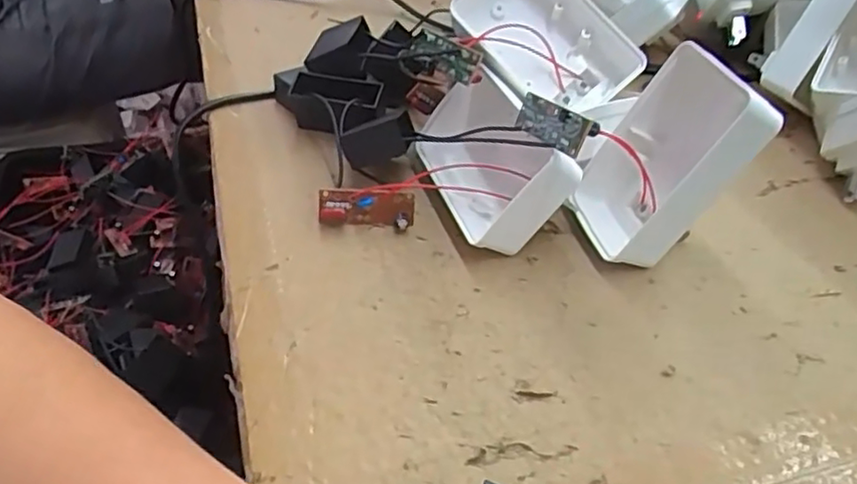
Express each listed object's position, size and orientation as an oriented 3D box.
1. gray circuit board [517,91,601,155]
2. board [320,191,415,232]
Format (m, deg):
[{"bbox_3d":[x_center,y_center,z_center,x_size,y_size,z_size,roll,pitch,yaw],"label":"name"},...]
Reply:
[{"bbox_3d":[0.052,-0.048,0.267,0.008,0.016,0.042,11,20,-32],"label":"gray circuit board"},{"bbox_3d":[-0.029,-0.015,0.305,0.044,0.017,0.008,2,18,-5],"label":"board"}]

